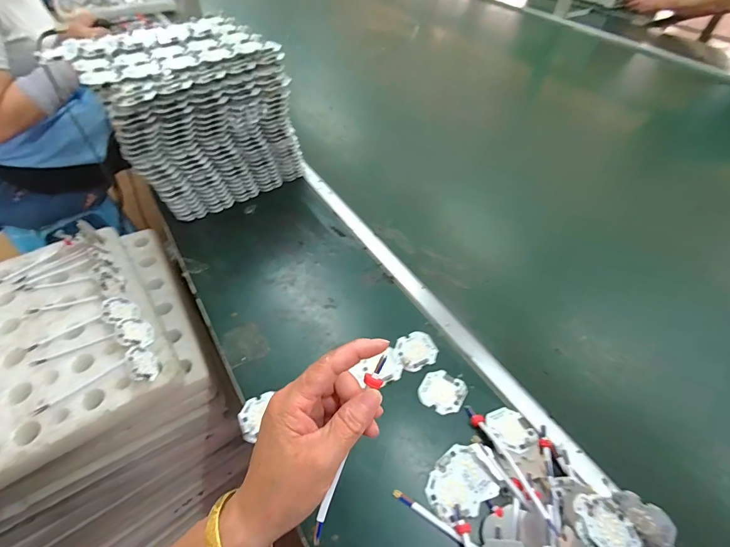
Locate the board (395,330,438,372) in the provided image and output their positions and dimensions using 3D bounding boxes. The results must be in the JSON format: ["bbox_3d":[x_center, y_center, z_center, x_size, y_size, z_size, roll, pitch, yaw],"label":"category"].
[{"bbox_3d":[0.064,0.095,0.455,0.048,0.004,0.046,-18,52,-17],"label":"board"}]

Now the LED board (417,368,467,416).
[{"bbox_3d":[0.090,0.136,0.424,0.049,0.004,0.049,27,53,20],"label":"LED board"}]

